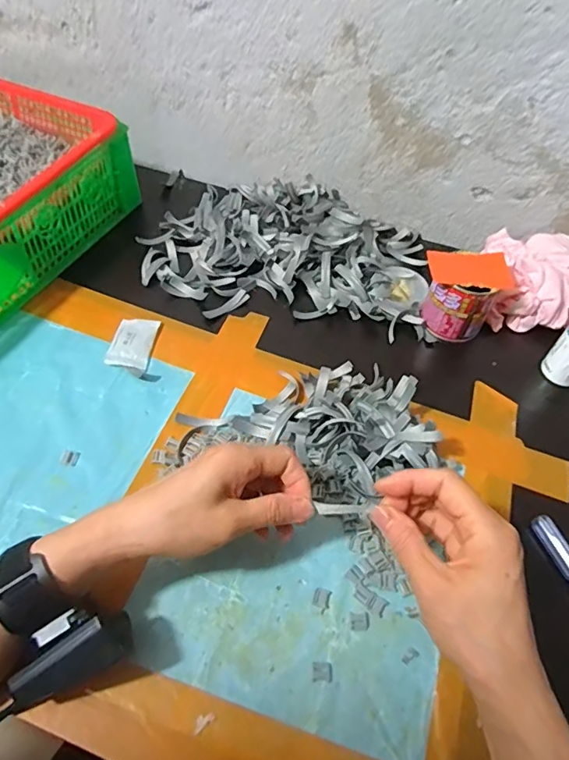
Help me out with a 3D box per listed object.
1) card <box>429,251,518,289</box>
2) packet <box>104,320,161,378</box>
[{"bbox_3d":[0.186,-0.109,0.499,0.075,0.009,0.053,0,50,1],"label":"card"},{"bbox_3d":[-0.150,-0.036,0.495,0.039,0.008,0.074,7,52,1],"label":"packet"}]

